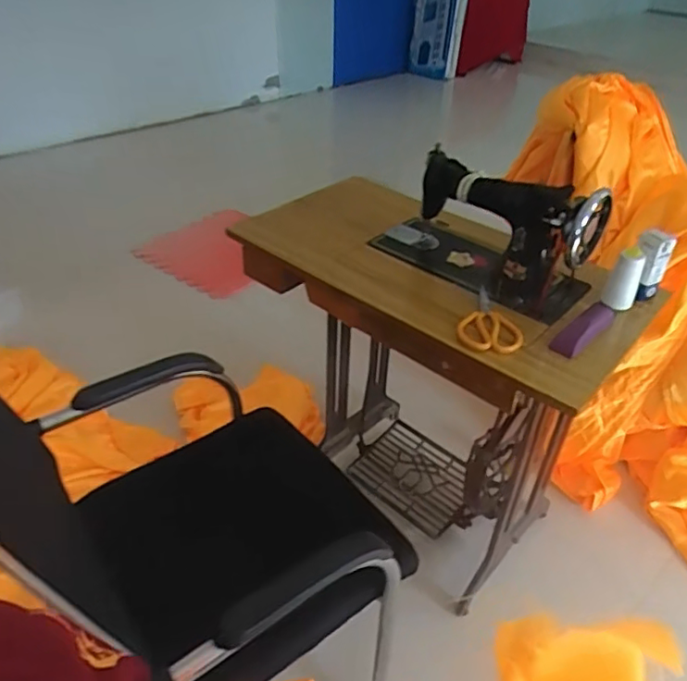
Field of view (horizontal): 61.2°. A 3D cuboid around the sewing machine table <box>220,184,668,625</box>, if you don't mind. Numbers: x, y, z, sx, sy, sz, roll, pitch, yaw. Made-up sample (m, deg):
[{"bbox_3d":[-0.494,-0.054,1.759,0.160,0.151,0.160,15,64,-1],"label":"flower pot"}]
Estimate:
[{"bbox_3d":[0.167,0.110,1.367,0.778,0.729,0.426,28,45,29],"label":"sewing machine table"}]

